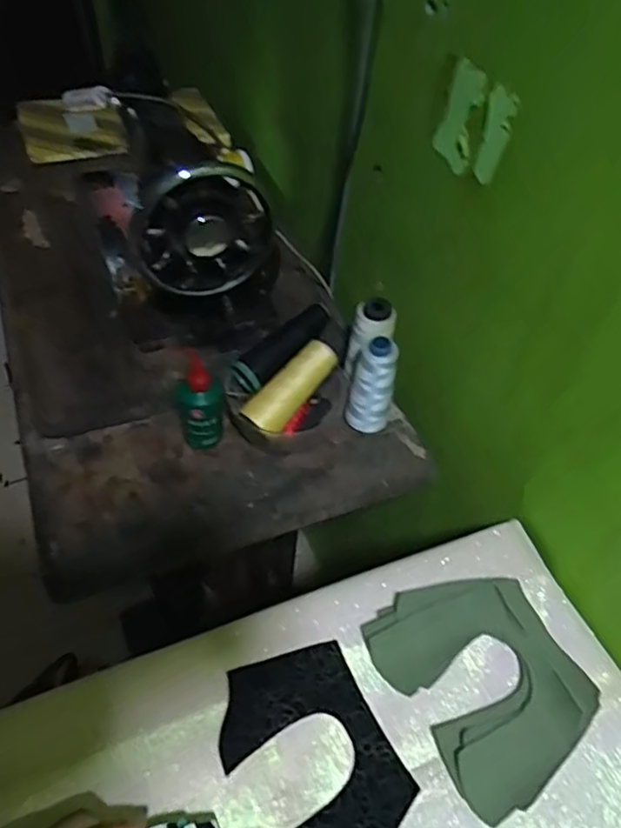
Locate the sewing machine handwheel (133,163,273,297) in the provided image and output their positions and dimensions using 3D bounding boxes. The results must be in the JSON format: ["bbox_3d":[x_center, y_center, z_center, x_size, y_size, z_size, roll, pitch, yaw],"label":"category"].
[{"bbox_3d":[-0.102,-0.175,0.600,0.125,0.130,0.020,-14,52,-16],"label":"sewing machine handwheel"}]

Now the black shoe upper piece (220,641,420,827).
[{"bbox_3d":[0.002,0.257,0.467,0.113,0.005,0.156,-22,60,-22],"label":"black shoe upper piece"}]

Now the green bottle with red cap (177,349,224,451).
[{"bbox_3d":[-0.109,-0.008,0.622,0.045,0.103,0.039,-11,51,-14],"label":"green bottle with red cap"}]

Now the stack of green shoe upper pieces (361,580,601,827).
[{"bbox_3d":[0.139,0.208,0.506,0.139,0.012,0.165,-25,56,-24],"label":"stack of green shoe upper pieces"}]

